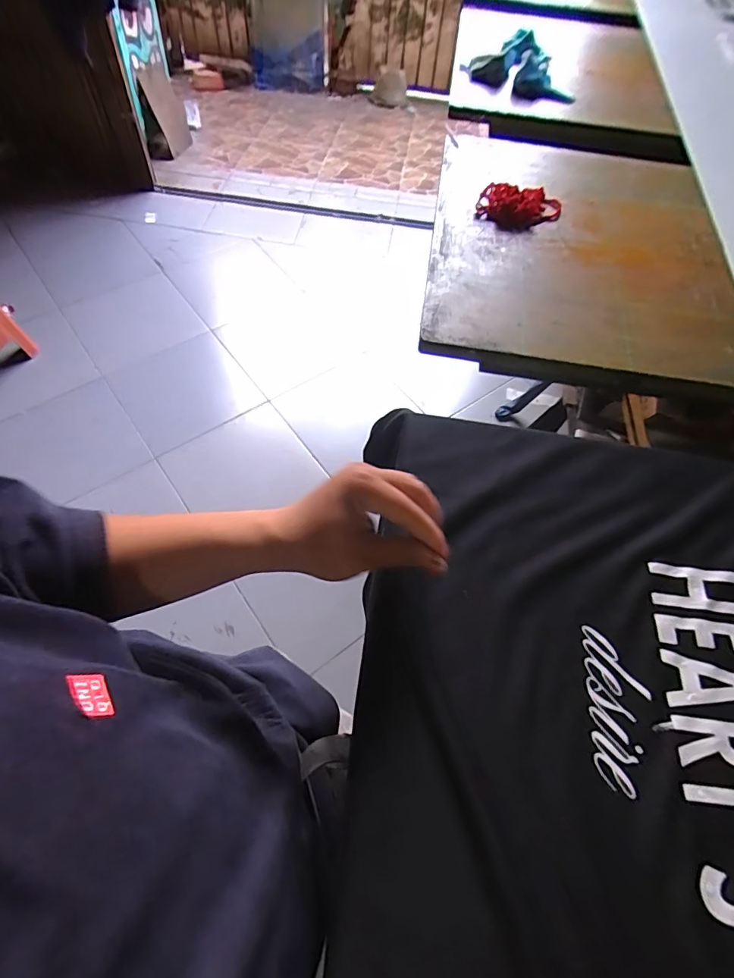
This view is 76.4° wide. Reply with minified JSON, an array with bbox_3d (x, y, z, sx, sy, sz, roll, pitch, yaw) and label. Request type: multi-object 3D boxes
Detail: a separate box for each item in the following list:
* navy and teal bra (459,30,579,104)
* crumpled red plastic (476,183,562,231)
[{"bbox_3d":[0.242,-0.640,0.707,0.136,0.042,0.135,-32,68,-19],"label":"navy and teal bra"},{"bbox_3d":[0.176,-0.327,0.537,0.091,0.019,0.072,17,61,6],"label":"crumpled red plastic"}]

